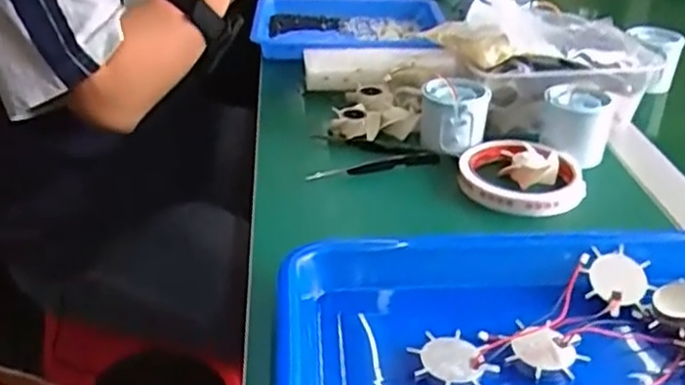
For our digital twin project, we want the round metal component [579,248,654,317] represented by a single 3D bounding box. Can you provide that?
[{"bbox_3d":[0.160,0.053,0.422,0.041,0.005,0.040,0,58,0],"label":"round metal component"}]

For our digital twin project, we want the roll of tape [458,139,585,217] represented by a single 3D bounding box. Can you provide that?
[{"bbox_3d":[0.137,-0.013,0.549,0.091,0.021,0.090,2,31,-1],"label":"roll of tape"}]

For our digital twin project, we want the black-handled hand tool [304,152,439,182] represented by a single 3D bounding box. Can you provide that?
[{"bbox_3d":[0.025,-0.021,0.567,0.106,0.010,0.011,-6,32,-14],"label":"black-handled hand tool"}]

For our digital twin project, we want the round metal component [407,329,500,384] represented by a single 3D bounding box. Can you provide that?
[{"bbox_3d":[0.056,0.091,0.374,0.041,0.018,0.037,-2,31,-8],"label":"round metal component"}]

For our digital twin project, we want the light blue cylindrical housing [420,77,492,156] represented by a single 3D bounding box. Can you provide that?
[{"bbox_3d":[0.091,-0.065,0.591,0.054,0.043,0.055,2,31,-1],"label":"light blue cylindrical housing"}]

